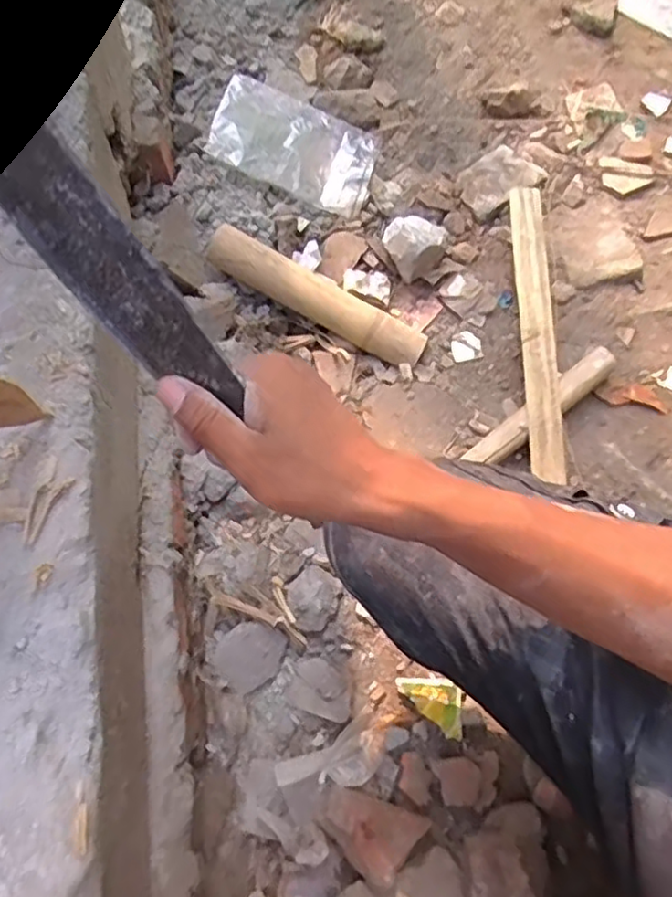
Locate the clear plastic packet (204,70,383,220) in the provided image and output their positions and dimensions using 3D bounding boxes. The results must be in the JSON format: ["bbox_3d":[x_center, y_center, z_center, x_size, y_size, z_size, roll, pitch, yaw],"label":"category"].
[{"bbox_3d":[-0.052,-0.403,0.860,0.213,0.017,0.140,20,73,-10],"label":"clear plastic packet"}]

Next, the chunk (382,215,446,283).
[{"bbox_3d":[0.103,-0.264,0.822,0.080,0.050,0.074,-35,76,-13],"label":"chunk"}]

